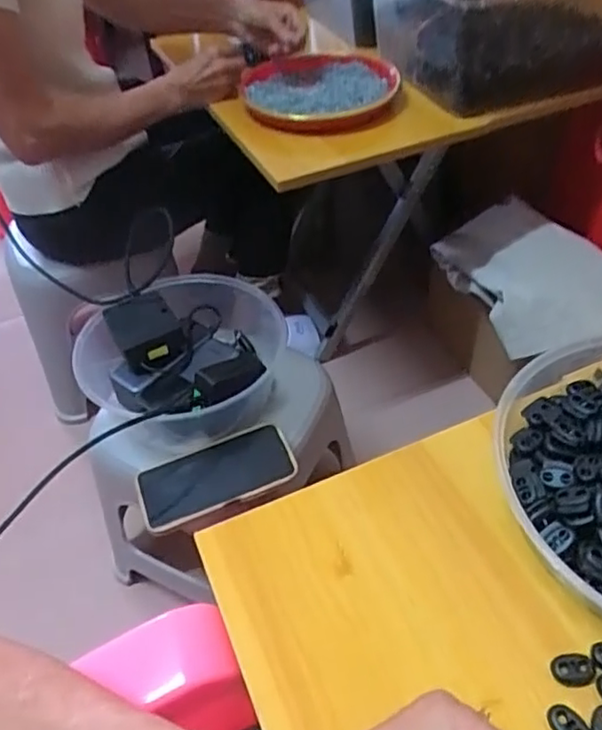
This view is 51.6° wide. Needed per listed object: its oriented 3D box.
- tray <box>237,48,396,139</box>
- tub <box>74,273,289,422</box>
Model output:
[{"bbox_3d":[0.021,-0.404,0.913,0.207,0.049,0.248,-10,45,-3],"label":"tray"},{"bbox_3d":[-0.144,-0.005,0.738,0.213,0.106,0.220,-3,45,3],"label":"tub"}]

